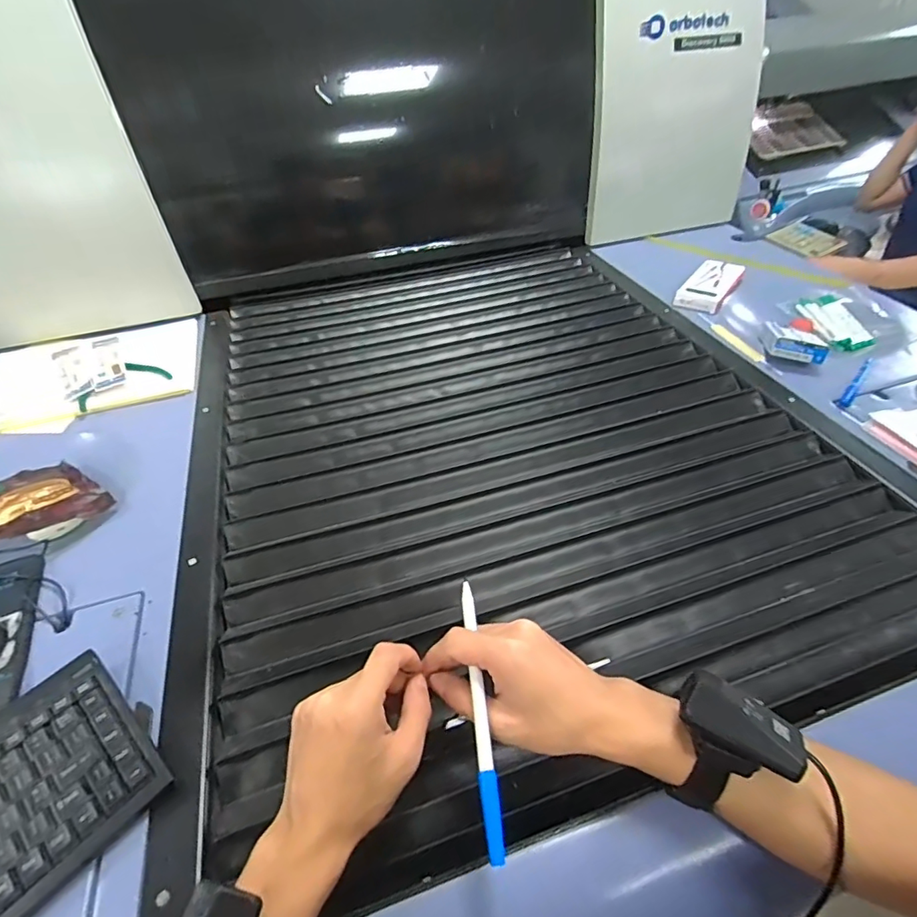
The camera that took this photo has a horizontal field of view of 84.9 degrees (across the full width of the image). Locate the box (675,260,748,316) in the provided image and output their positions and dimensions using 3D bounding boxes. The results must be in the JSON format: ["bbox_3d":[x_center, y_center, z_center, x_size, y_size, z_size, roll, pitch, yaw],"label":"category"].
[{"bbox_3d":[0.452,-0.311,0.902,0.077,0.034,0.169,27,51,28],"label":"box"}]

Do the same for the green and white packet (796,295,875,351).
[{"bbox_3d":[0.631,-0.228,0.839,0.082,0.032,0.164,-1,43,2],"label":"green and white packet"}]

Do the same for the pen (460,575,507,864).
[{"bbox_3d":[0.014,0.165,0.339,0.011,0.007,0.171,-4,55,-4],"label":"pen"}]

